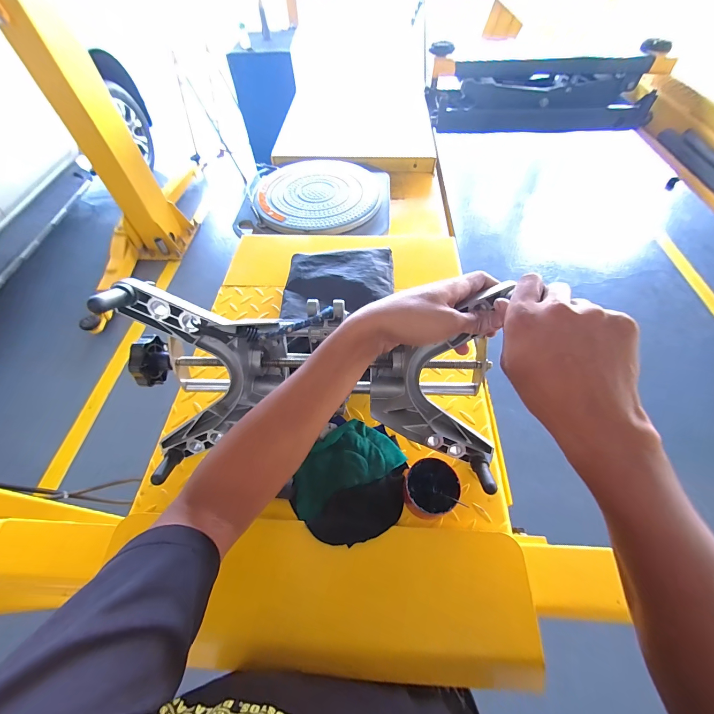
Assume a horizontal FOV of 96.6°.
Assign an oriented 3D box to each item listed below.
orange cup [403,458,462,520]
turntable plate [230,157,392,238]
[{"bbox_3d":[0.096,0.165,0.405,0.068,0.044,0.065,-2,57,2],"label":"orange cup"},{"bbox_3d":[-0.103,-0.428,0.857,0.379,0.046,0.345,-2,57,2],"label":"turntable plate"}]

